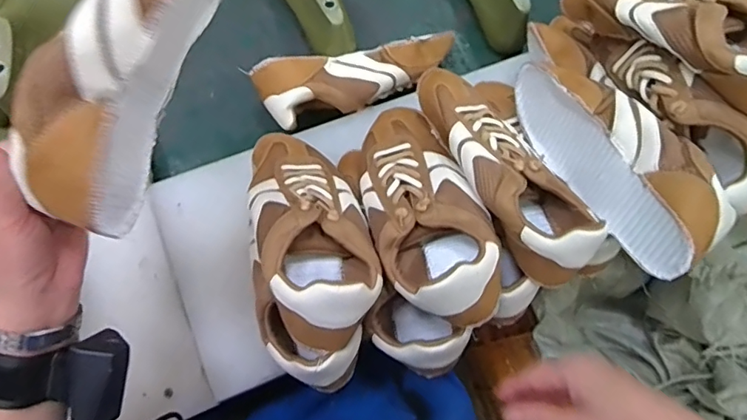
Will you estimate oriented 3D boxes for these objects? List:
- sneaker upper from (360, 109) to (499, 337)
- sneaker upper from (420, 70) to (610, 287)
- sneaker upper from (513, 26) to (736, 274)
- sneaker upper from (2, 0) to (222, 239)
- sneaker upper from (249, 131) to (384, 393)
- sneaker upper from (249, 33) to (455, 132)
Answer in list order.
[{"bbox_3d":[0.043,-0.007,0.489,0.102,0.066,0.237,-15,60,-6],"label":"sneaker upper"},{"bbox_3d":[0.115,-0.048,0.486,0.097,0.080,0.247,-34,77,-11],"label":"sneaker upper"},{"bbox_3d":[0.221,-0.072,0.496,0.083,0.087,0.291,-19,55,-7],"label":"sneaker upper"},{"bbox_3d":[-0.140,-0.106,0.325,0.047,0.099,0.236,23,82,5],"label":"sneaker upper"},{"bbox_3d":[-0.059,0.029,0.476,0.116,0.103,0.247,-9,73,-5],"label":"sneaker upper"},{"bbox_3d":[-0.016,-0.155,0.623,0.234,0.087,0.073,-20,75,-8],"label":"sneaker upper"}]

